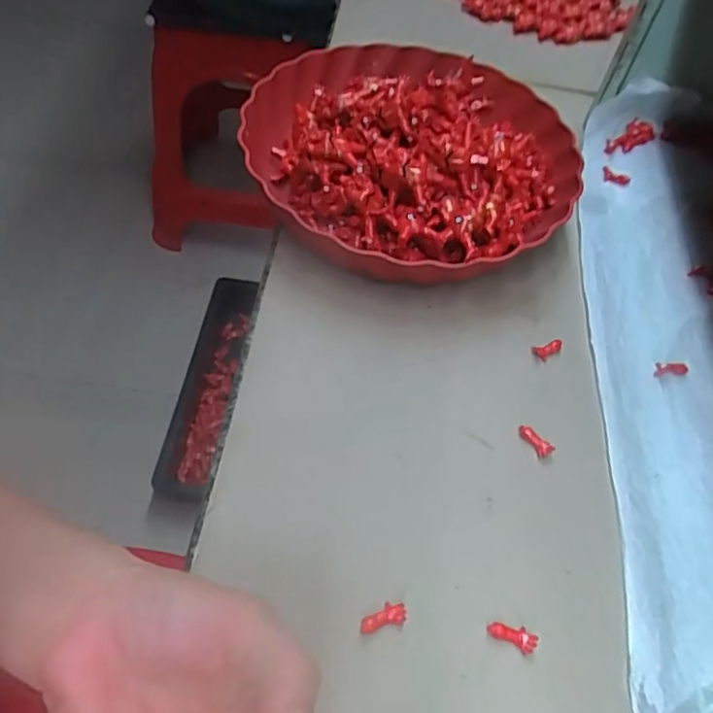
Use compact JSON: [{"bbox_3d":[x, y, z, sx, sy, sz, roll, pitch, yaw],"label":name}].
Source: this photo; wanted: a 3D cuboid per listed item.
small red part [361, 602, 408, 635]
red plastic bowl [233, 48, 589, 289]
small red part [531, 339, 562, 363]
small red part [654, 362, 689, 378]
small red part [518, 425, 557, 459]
[{"bbox_3d":[0.013,0.126,0.310,0.023,0.007,0.011,-8,56,-13],"label":"small red part"},{"bbox_3d":[0.039,-0.157,0.469,0.238,0.085,0.237,-39,64,-23],"label":"red plastic bowl"},{"bbox_3d":[0.126,-0.003,0.419,0.022,0.004,0.011,-14,58,-16],"label":"small red part"},{"bbox_3d":[0.195,0.008,0.398,0.023,0.004,0.010,-2,55,-8],"label":"small red part"},{"bbox_3d":[0.105,0.049,0.376,0.010,0.006,0.022,-32,64,-25],"label":"small red part"}]

